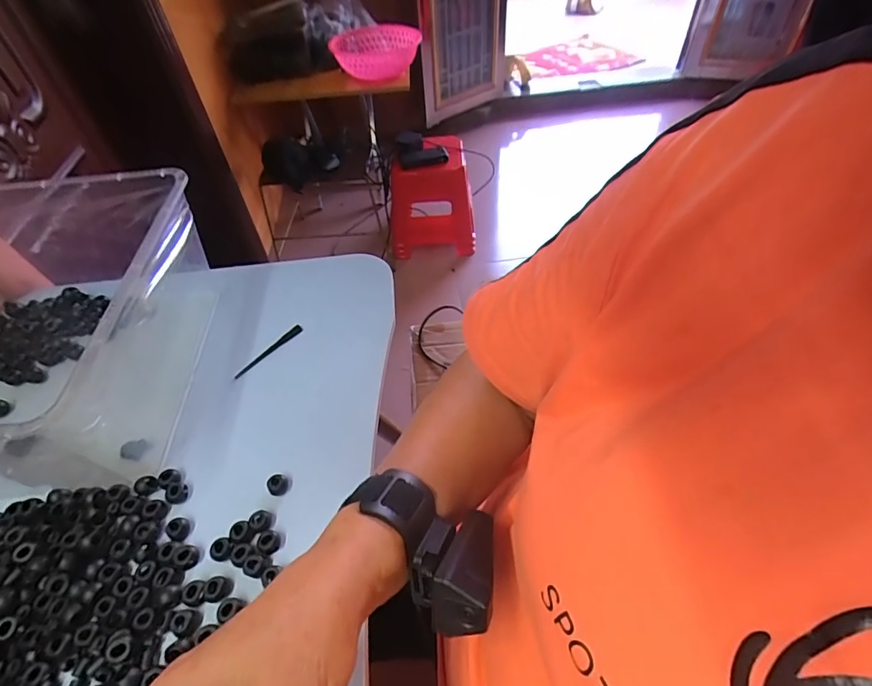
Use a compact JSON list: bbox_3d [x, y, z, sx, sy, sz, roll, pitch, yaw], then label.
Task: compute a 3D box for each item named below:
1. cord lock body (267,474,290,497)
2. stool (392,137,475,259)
[{"bbox_3d":[-0.138,0.123,0.396,0.015,0.011,0.018,35,60,29],"label":"cord lock body"},{"bbox_3d":[-0.023,-0.523,1.628,0.291,0.303,0.302,-6,49,-1],"label":"stool"}]

